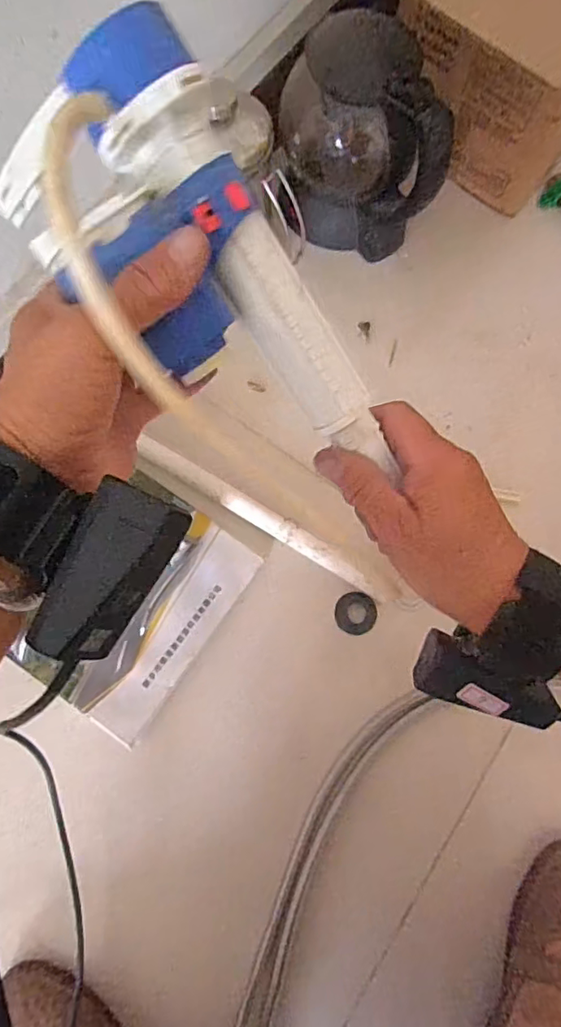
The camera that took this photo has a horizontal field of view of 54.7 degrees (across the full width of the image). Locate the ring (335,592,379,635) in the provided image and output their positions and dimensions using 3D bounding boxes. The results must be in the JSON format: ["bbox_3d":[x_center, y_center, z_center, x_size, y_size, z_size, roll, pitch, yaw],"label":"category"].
[{"bbox_3d":[0.078,0.103,0.559,0.043,0.012,0.042,0,76,1],"label":"ring"}]

